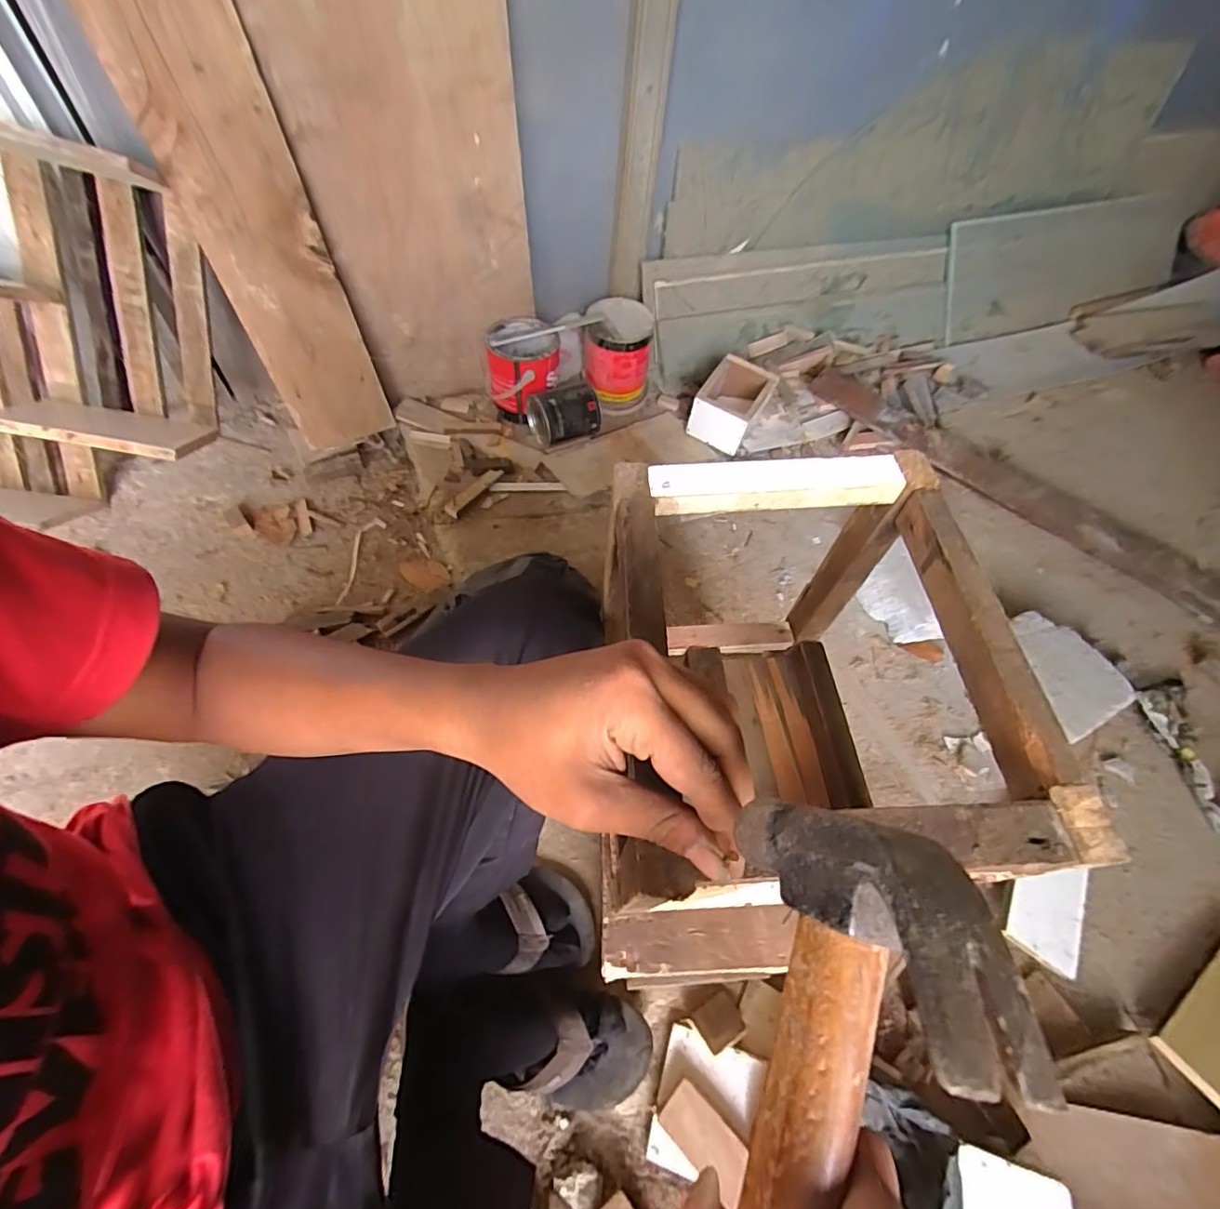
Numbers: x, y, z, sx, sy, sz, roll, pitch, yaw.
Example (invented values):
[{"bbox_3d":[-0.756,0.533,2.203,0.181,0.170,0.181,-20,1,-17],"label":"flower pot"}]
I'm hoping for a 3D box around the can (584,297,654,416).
[{"bbox_3d":[0.018,-0.564,1.212,0.150,0.162,0.179,6,56,-1],"label":"can"}]

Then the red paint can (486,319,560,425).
[{"bbox_3d":[-0.184,-0.498,1.154,0.148,0.142,0.165,-4,58,-9],"label":"red paint can"}]

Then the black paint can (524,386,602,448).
[{"bbox_3d":[-0.095,-0.396,1.123,0.132,0.096,0.093,-21,61,-18],"label":"black paint can"}]

